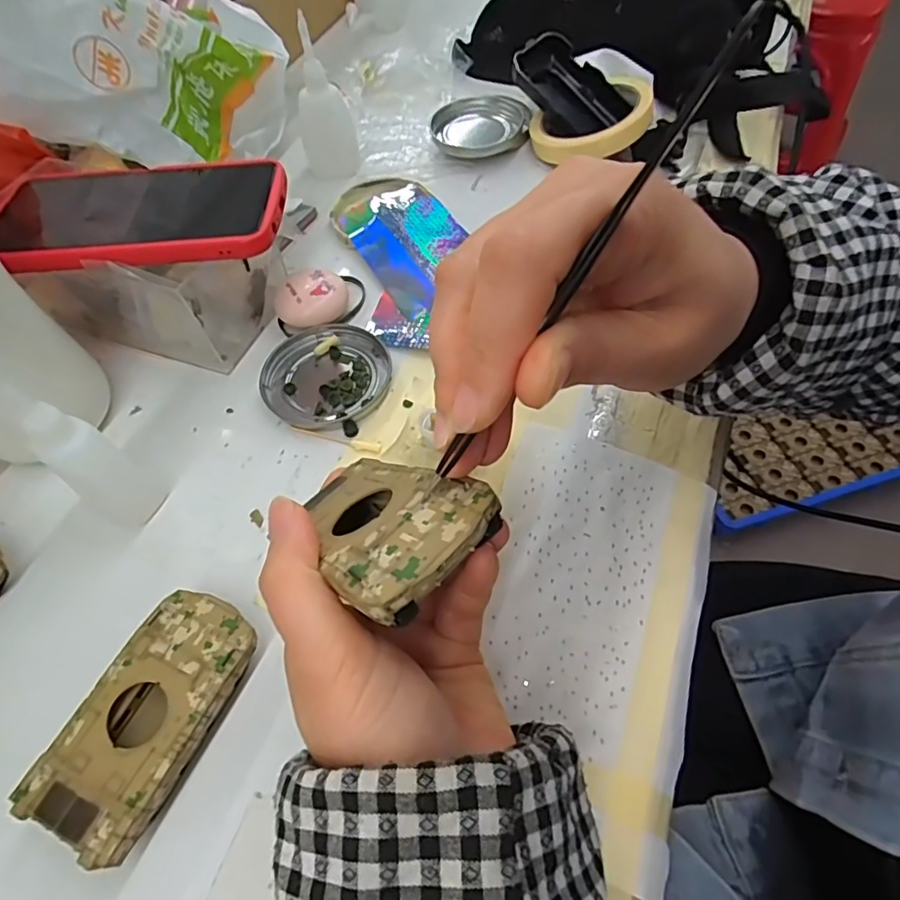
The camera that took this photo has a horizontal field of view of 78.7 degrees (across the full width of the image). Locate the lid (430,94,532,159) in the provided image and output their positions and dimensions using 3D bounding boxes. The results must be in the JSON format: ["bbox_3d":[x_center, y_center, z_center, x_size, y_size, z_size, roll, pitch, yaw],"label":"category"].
[{"bbox_3d":[0.026,-0.281,0.480,0.083,0.017,0.085,-2,56,3],"label":"lid"}]

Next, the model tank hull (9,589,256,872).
[{"bbox_3d":[-0.124,0.112,0.235,0.052,0.029,0.095,20,60,17],"label":"model tank hull"}]

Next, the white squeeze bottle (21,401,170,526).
[{"bbox_3d":[-0.174,0.010,0.272,0.025,0.078,0.027,24,62,19],"label":"white squeeze bottle"}]

